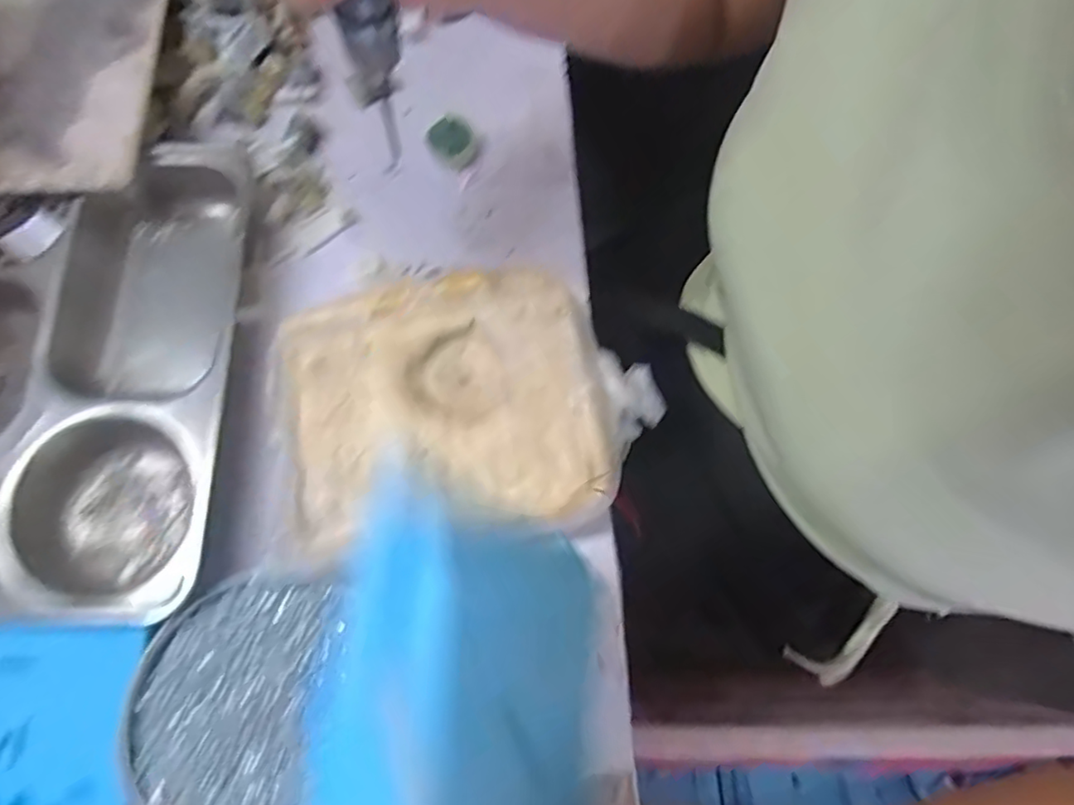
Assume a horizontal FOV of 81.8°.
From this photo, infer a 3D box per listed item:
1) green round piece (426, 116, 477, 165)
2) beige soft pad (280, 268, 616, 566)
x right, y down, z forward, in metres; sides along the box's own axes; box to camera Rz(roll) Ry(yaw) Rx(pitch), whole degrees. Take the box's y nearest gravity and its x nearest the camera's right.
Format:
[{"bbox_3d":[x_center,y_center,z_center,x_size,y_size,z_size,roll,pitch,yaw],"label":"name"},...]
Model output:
[{"bbox_3d":[-0.059,-0.182,0.433,0.027,0.016,0.032,-36,78,-11],"label":"green round piece"},{"bbox_3d":[-0.052,0.007,0.362,0.180,0.038,0.158,-10,74,-5],"label":"beige soft pad"}]

